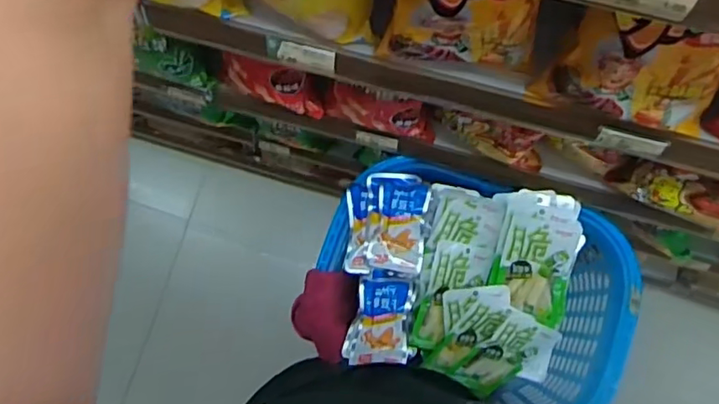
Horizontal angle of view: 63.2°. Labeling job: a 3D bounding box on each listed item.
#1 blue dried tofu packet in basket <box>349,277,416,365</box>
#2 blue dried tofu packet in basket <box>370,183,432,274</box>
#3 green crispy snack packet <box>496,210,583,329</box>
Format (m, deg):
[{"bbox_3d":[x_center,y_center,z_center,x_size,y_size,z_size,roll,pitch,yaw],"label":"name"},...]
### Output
[{"bbox_3d":[0.032,0.158,0.774,0.073,0.023,0.112,6,82,3],"label":"blue dried tofu packet in basket"},{"bbox_3d":[0.056,0.034,0.784,0.066,0.021,0.115,8,82,4],"label":"blue dried tofu packet in basket"},{"bbox_3d":[0.229,0.085,0.758,0.092,0.032,0.134,11,108,5],"label":"green crispy snack packet"}]

